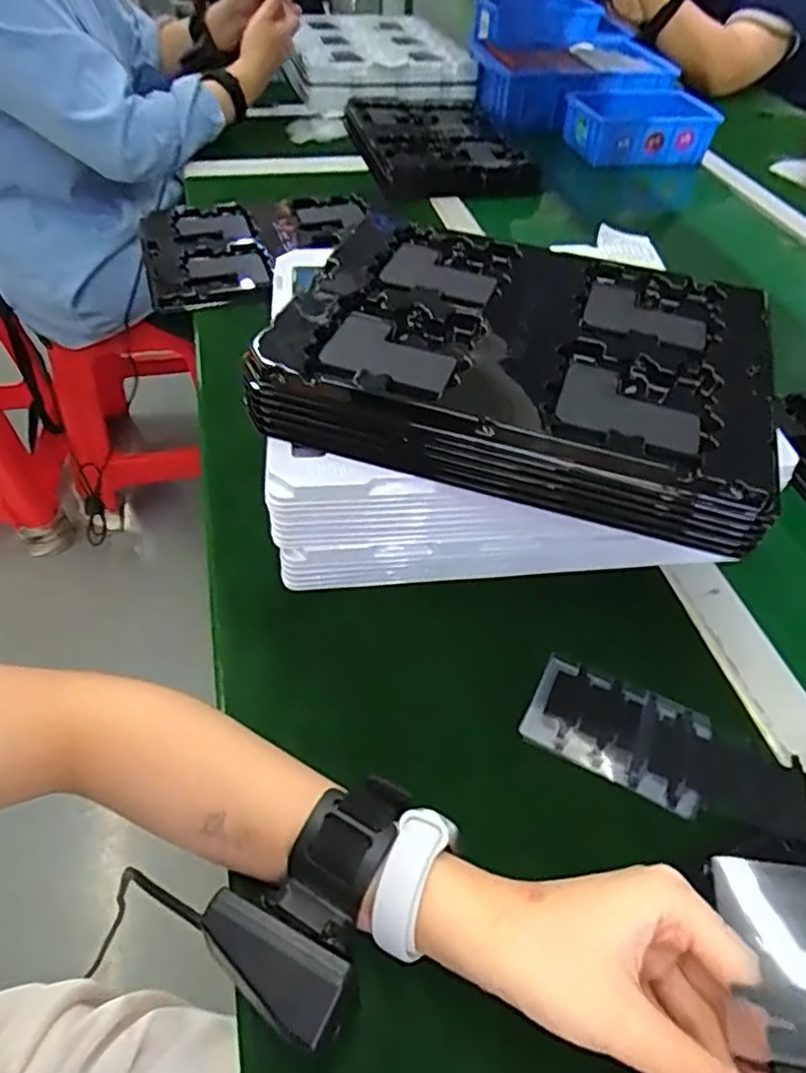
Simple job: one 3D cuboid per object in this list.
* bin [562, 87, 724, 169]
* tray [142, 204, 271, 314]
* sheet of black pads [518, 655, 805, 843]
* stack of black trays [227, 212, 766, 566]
[{"bbox_3d":[0.370,-0.642,1.052,0.219,0.064,0.123,-1,49,-5],"label":"bin"},{"bbox_3d":[-0.224,-0.319,0.747,0.130,0.017,0.224,-14,51,-15],"label":"tray"},{"bbox_3d":[0.150,0.122,0.377,0.156,0.011,0.061,24,52,17],"label":"sheet of black pads"},{"bbox_3d":[0.077,-0.121,0.437,0.301,0.051,0.230,16,50,10],"label":"stack of black trays"}]

